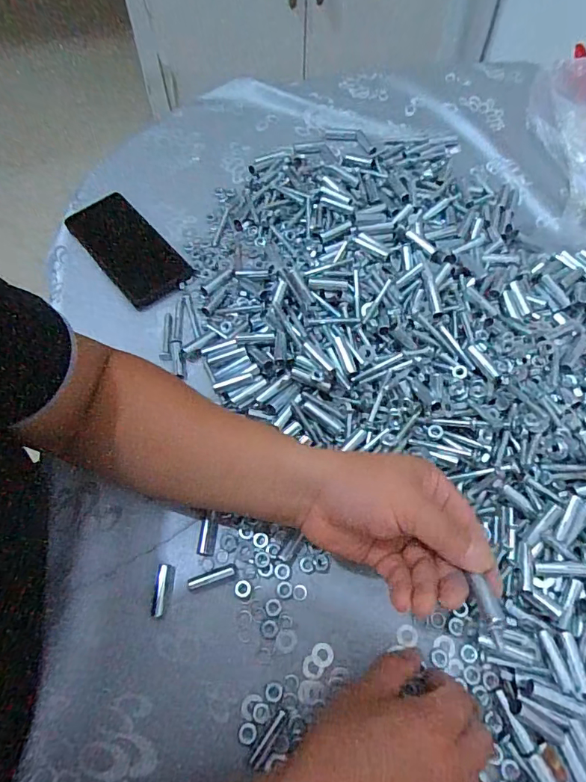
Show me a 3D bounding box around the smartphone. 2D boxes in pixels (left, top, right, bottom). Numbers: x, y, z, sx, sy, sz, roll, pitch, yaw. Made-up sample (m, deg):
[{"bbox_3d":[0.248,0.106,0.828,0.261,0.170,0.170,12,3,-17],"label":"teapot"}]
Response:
[{"bbox_3d":[-0.186,-0.162,0.530,0.074,0.012,0.161,-38,70,-16],"label":"smartphone"}]

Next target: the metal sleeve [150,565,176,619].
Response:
[{"bbox_3d":[-0.106,0.162,0.378,0.014,0.012,0.039,7,65,4],"label":"metal sleeve"}]

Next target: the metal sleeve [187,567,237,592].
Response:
[{"bbox_3d":[-0.067,0.153,0.381,0.040,0.010,0.010,-15,65,-6],"label":"metal sleeve"}]

